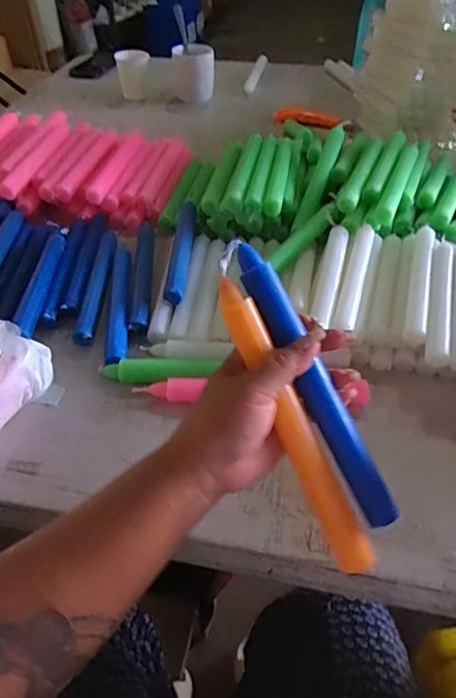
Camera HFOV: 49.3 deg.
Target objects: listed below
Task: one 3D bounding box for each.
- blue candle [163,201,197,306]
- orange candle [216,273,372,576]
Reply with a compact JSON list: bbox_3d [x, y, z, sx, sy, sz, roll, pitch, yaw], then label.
[{"bbox_3d":[-0.055,-0.130,0.626,0.026,0.025,0.206,1,46,2],"label":"blue candle"},{"bbox_3d":[0.042,0.051,0.321,0.022,0.016,0.203,-28,95,-23],"label":"orange candle"}]

